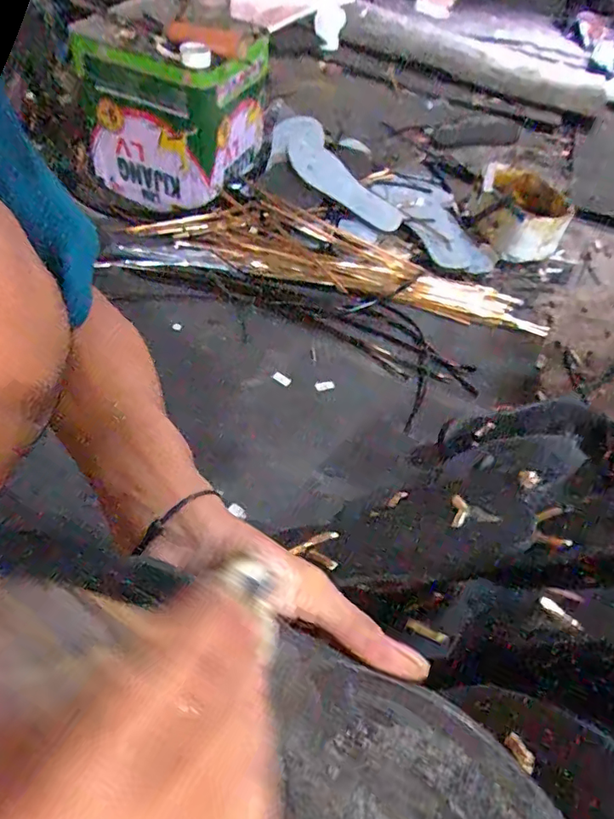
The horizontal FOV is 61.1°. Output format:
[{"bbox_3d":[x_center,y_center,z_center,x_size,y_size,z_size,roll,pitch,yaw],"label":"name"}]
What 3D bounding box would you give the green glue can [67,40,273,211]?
[{"bbox_3d":[-0.227,-0.497,0.906,0.245,0.229,0.179,22,51,12],"label":"green glue can"}]

